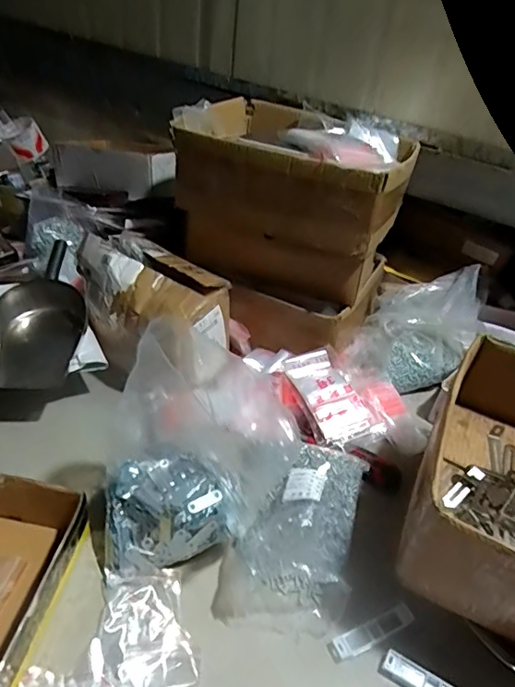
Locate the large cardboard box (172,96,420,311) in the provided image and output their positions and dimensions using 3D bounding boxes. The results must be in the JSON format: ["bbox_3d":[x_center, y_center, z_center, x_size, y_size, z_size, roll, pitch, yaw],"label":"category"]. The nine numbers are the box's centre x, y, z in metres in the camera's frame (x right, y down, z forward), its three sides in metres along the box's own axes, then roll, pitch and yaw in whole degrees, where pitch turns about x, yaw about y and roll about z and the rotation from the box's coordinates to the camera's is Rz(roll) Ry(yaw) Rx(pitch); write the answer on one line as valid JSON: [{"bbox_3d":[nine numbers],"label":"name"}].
[{"bbox_3d":[0.061,-0.240,0.845,0.319,0.230,0.266,19,38,14],"label":"large cardboard box"}]

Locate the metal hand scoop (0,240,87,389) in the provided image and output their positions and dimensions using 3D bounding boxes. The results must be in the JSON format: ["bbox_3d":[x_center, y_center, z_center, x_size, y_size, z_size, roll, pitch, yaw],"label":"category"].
[{"bbox_3d":[-0.323,-0.047,0.747,0.140,0.066,0.243,-5,39,-17],"label":"metal hand scoop"}]

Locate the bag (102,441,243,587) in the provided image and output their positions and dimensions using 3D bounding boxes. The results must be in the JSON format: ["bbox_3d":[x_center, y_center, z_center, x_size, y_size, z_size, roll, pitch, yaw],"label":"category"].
[{"bbox_3d":[-0.099,0.184,0.588,0.143,0.072,0.106,-7,39,-19],"label":"bag"}]

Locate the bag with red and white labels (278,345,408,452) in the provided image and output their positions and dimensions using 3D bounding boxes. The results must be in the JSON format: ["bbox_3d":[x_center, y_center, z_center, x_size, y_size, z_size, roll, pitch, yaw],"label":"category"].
[{"bbox_3d":[0.131,0.076,0.787,0.173,0.058,0.174,-14,42,-26],"label":"bag with red and white labels"}]

